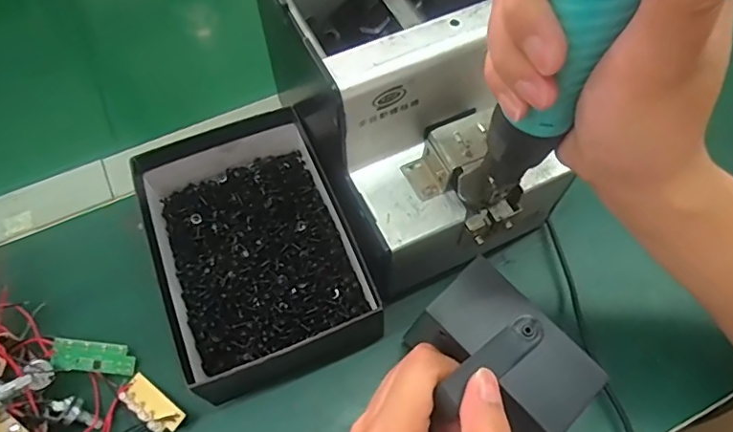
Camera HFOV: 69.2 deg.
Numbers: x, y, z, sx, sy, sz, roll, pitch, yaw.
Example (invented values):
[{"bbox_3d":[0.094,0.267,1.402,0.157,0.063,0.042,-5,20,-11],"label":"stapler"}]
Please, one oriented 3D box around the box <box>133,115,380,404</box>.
[{"bbox_3d":[-0.070,0.017,0.343,0.119,0.050,0.164,-20,63,-10],"label":"box"}]

